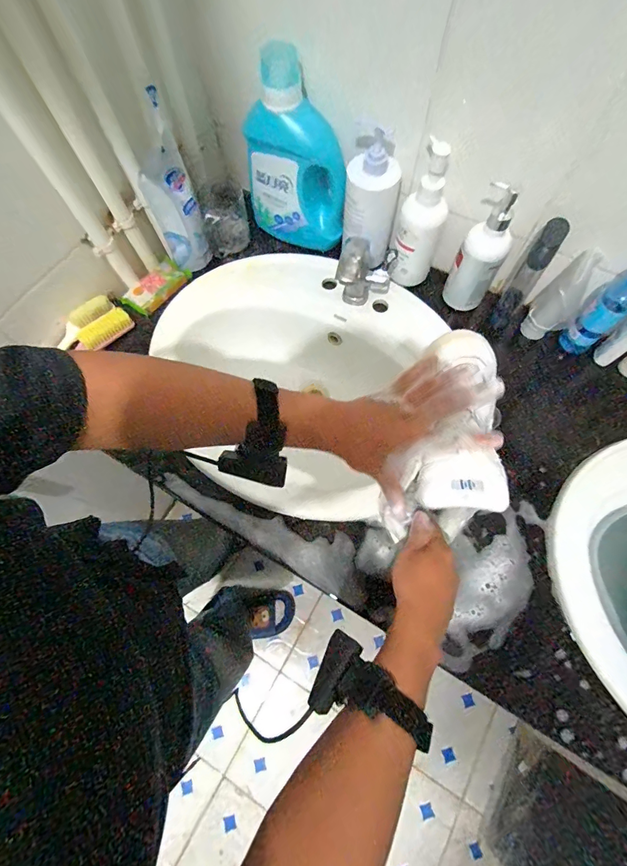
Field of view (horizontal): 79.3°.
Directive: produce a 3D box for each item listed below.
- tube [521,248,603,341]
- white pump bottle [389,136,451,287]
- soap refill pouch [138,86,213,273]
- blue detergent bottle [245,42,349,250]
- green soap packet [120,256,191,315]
[{"bbox_3d":[0.383,-0.205,0.585,0.058,0.147,0.040,36,43,14],"label":"tube"},{"bbox_3d":[0.166,-0.322,0.584,0.073,0.206,0.059,14,70,7],"label":"white pump bottle"},{"bbox_3d":[-0.221,-0.363,0.619,0.072,0.179,0.065,-9,69,-2],"label":"soap refill pouch"},{"bbox_3d":[-0.021,-0.441,0.615,0.158,0.265,0.080,16,70,7],"label":"blue detergent bottle"},{"bbox_3d":[-0.278,-0.262,0.670,0.057,0.023,0.118,38,75,14],"label":"green soap packet"}]

